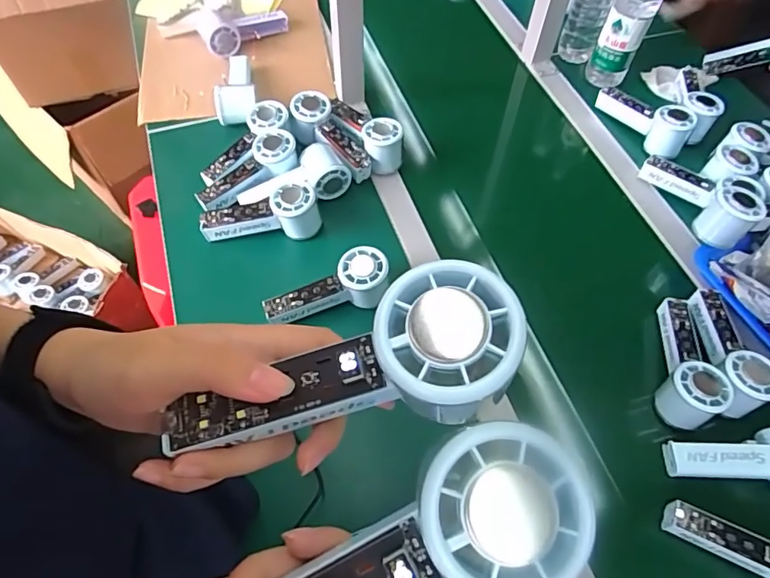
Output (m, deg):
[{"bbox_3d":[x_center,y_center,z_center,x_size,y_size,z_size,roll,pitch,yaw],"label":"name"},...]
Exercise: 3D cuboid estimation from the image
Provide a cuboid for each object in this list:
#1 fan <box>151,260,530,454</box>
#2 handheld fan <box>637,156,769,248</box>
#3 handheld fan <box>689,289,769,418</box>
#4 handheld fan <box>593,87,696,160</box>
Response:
[{"bbox_3d":[-0.015,0.039,0.211,0.148,0.034,0.058,-20,60,10],"label":"fan"},{"bbox_3d":[0.414,-0.123,0.674,0.061,0.068,0.174,-9,39,-6],"label":"handheld fan"},{"bbox_3d":[0.390,0.071,0.578,0.053,0.048,0.152,2,46,0],"label":"handheld fan"},{"bbox_3d":[0.400,-0.268,0.773,0.059,0.064,0.158,-26,63,-15],"label":"handheld fan"}]

